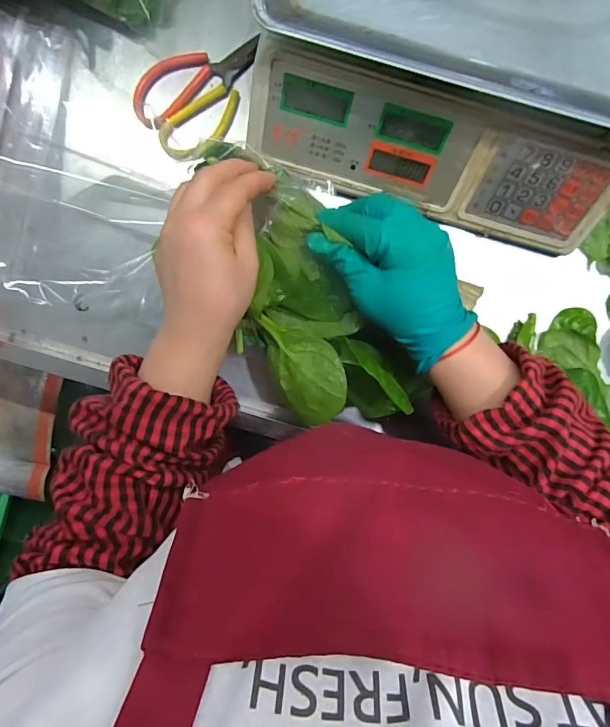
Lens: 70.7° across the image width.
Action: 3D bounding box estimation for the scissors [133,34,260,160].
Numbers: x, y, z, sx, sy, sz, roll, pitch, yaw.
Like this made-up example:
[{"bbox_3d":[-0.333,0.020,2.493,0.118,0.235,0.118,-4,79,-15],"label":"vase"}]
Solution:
[{"bbox_3d":[-0.094,-0.253,0.404,0.126,0.019,0.076,-28,96,1],"label":"scissors"}]

